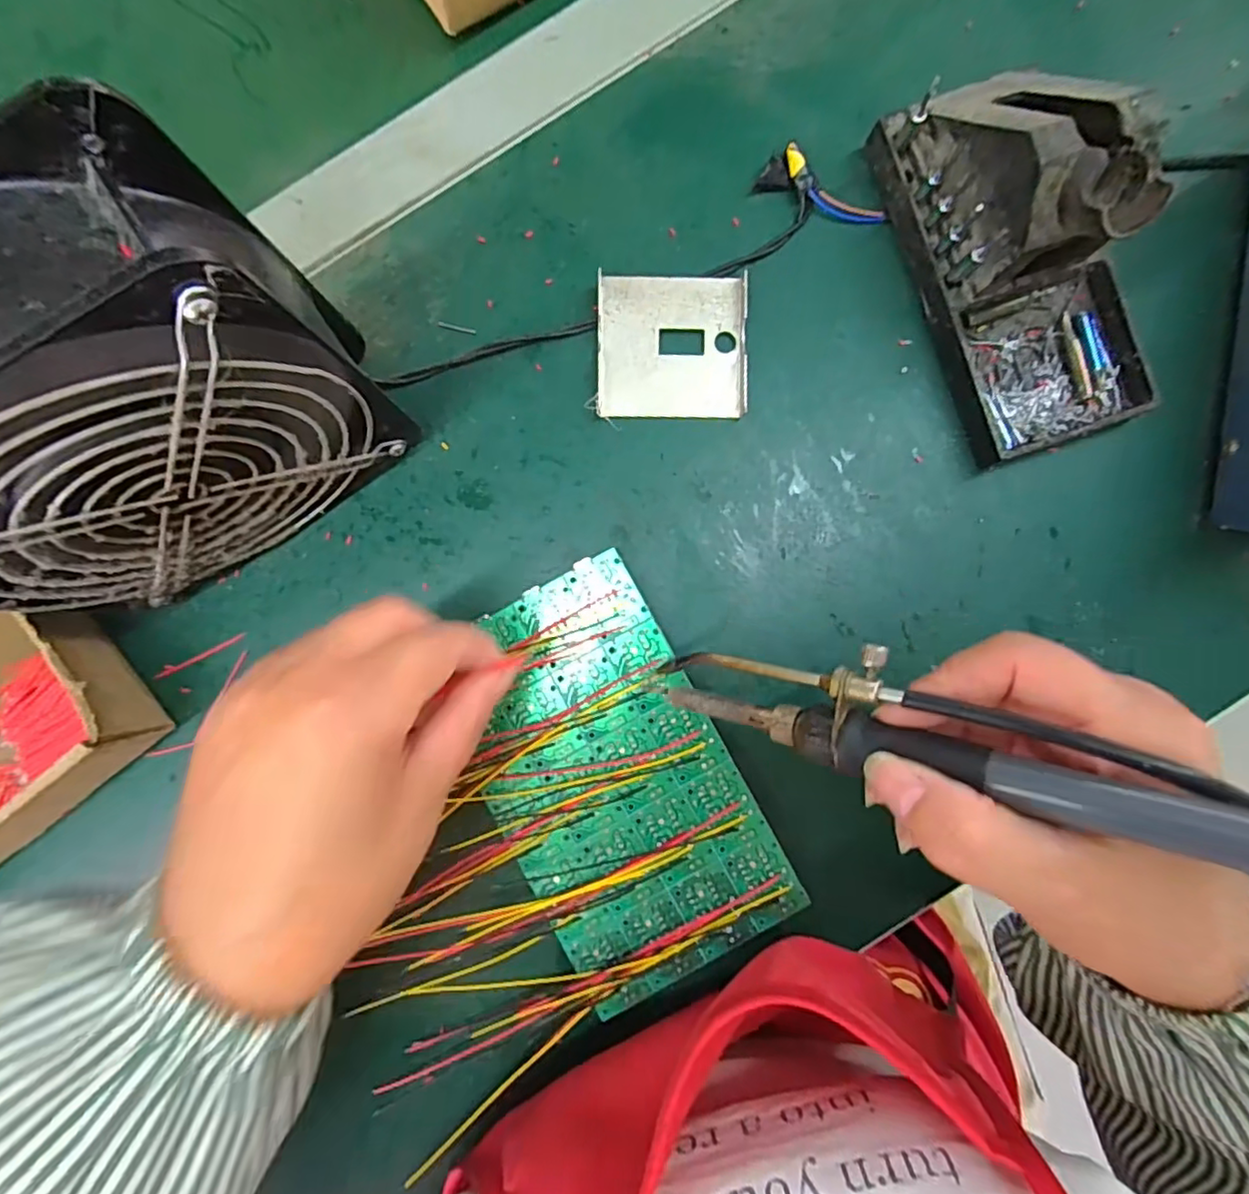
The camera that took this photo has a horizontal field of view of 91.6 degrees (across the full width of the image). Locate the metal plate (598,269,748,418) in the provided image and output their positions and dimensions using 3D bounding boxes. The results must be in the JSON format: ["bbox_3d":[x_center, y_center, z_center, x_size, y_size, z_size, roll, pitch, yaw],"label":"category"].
[{"bbox_3d":[0.023,-0.117,0.281,0.068,0.009,0.064,1,88,0],"label":"metal plate"}]

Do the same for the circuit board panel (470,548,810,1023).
[{"bbox_3d":[-0.006,0.080,0.266,0.099,0.014,0.172,-28,88,-1],"label":"circuit board panel"}]

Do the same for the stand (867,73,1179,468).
[{"bbox_3d":[0.176,-0.148,0.251,0.077,0.071,0.161,-20,88,-1],"label":"stand"}]

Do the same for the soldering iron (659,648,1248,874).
[{"bbox_3d":[0.097,0.041,0.167,0.200,0.016,0.033,11,85,38],"label":"soldering iron"}]

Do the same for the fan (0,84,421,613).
[{"bbox_3d":[-0.165,-0.056,0.210,0.149,0.152,0.064,-30,88,-1],"label":"fan"}]

